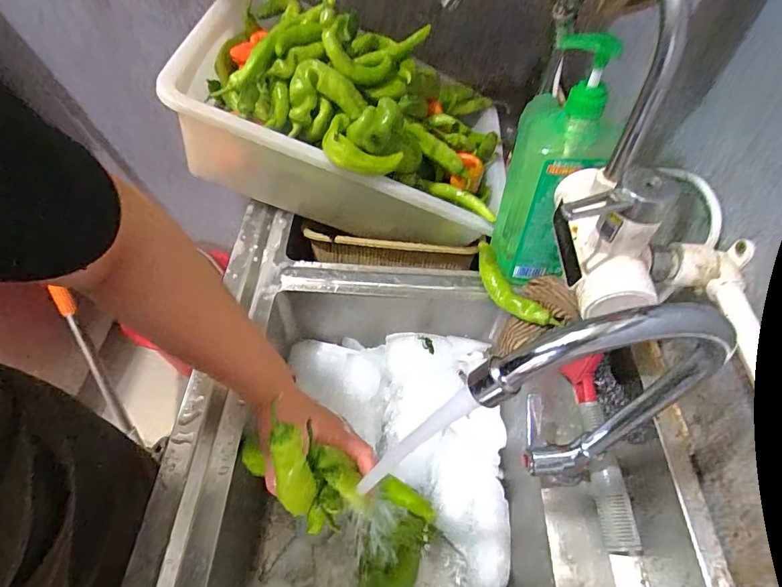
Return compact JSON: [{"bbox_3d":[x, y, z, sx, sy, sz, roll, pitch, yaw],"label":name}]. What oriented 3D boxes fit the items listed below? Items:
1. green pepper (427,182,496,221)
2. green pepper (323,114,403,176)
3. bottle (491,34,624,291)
[{"bbox_3d":[0.102,-0.134,0.633,0.106,0.019,0.022,30,57,18],"label":"green pepper"},{"bbox_3d":[-0.041,-0.179,0.551,0.093,0.038,0.066,26,56,16],"label":"green pepper"},{"bbox_3d":[0.173,-0.125,0.492,0.107,0.269,0.063,31,57,19],"label":"bottle"}]

